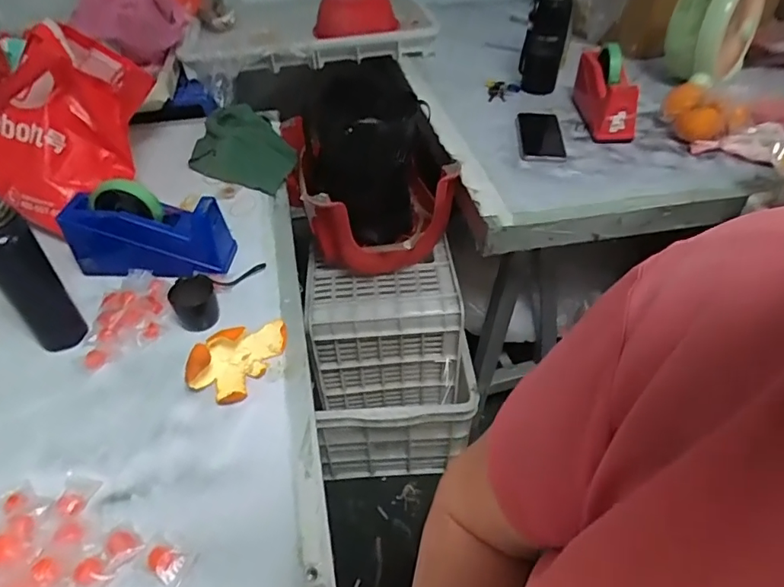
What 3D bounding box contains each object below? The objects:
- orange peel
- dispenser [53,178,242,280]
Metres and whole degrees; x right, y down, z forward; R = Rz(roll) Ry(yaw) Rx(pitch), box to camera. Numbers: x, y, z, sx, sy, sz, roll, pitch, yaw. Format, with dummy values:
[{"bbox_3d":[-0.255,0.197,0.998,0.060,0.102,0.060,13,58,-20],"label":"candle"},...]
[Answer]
[{"bbox_3d":[-0.173,0.064,0.581,0.067,0.046,0.120,18,46,18],"label":"orange peel"},{"bbox_3d":[-0.328,-0.085,0.687,0.206,0.115,0.066,0,43,-1],"label":"dispenser"}]

